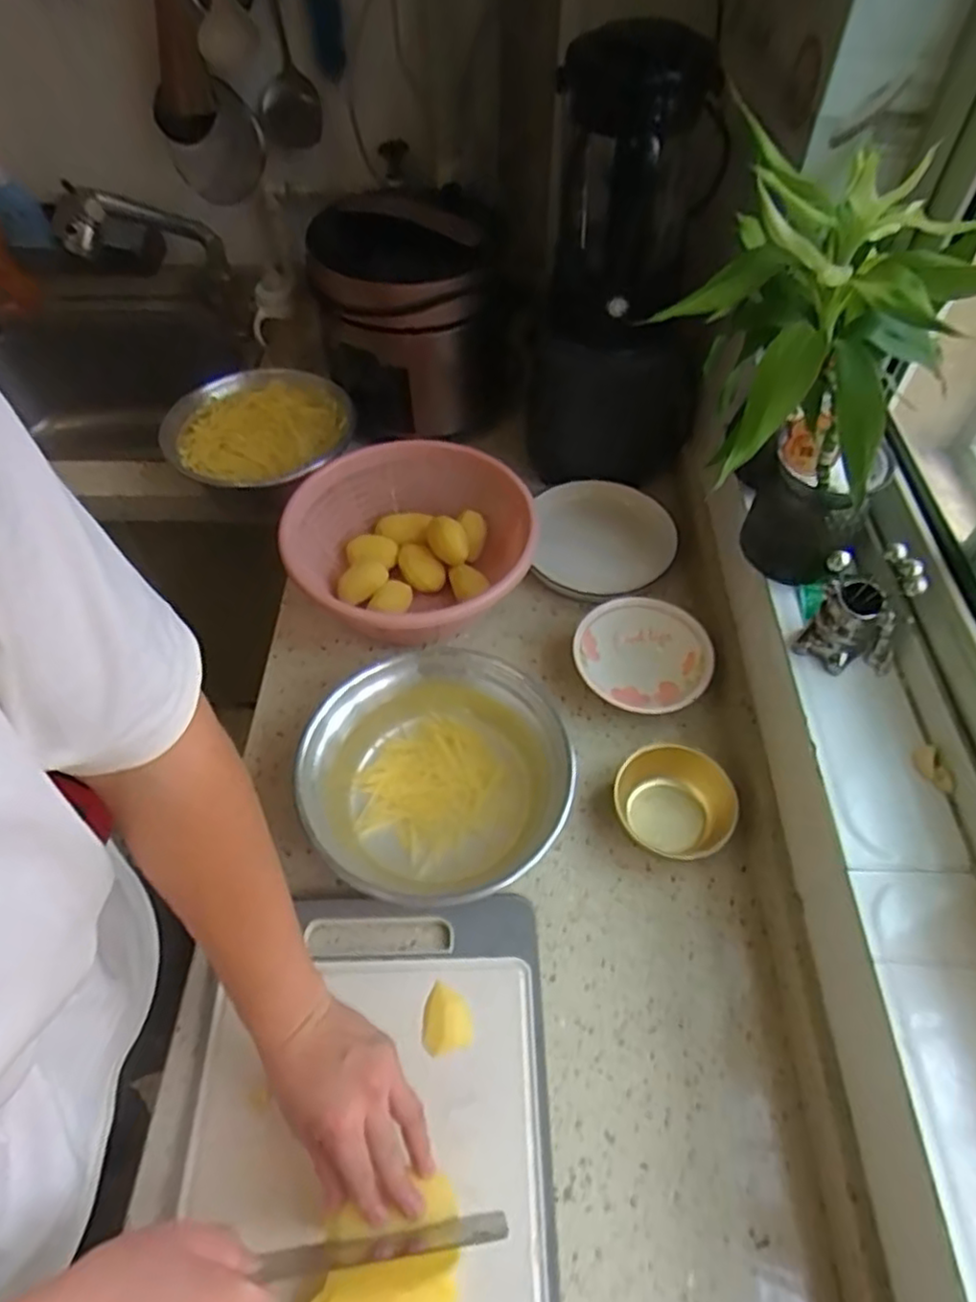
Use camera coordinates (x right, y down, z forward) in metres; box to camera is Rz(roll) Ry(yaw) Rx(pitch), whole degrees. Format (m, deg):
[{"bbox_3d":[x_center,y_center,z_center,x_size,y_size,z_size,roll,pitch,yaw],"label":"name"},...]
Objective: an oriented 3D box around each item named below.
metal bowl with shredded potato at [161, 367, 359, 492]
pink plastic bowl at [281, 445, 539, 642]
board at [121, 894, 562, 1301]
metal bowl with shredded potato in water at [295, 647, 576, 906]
[{"bbox_3d":[-0.308,-0.310,0.938,0.223,0.047,0.213,1,55,-1],"label":"metal bowl with shredded potato"},{"bbox_3d":[-0.097,-0.115,0.828,0.280,0.115,0.263,1,55,-1],"label":"pink plastic bowl"},{"bbox_3d":[-0.107,0.405,0.515,0.311,0.019,0.418,0,55,-2],"label":"board"},{"bbox_3d":[-0.040,0.115,0.668,0.226,0.110,0.229,1,55,-1],"label":"metal bowl with shredded potato in water"}]

